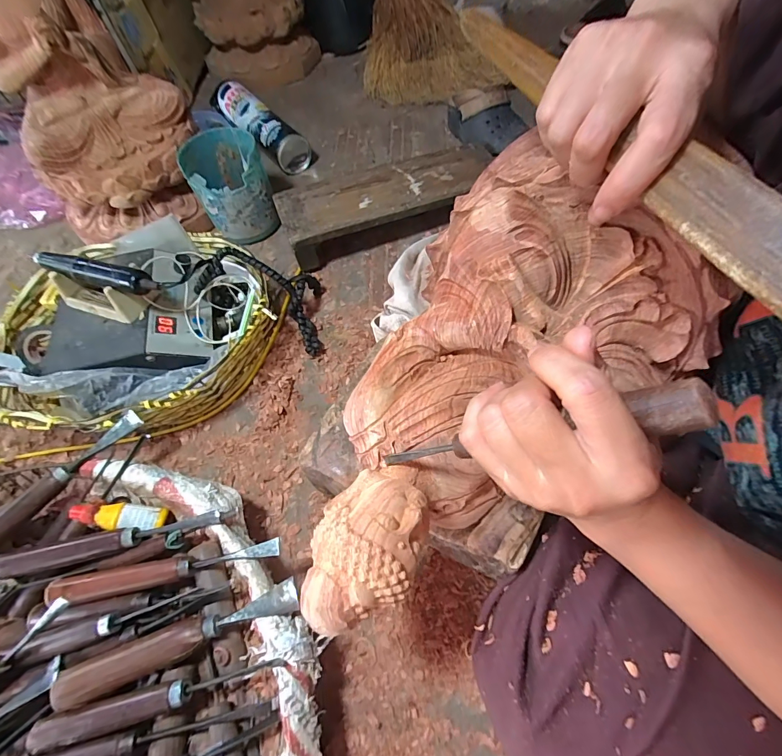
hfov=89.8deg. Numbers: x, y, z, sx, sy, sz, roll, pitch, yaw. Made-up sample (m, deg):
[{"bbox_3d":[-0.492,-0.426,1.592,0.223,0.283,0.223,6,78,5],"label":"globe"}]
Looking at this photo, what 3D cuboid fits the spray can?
[{"bbox_3d":[-0.242,-0.463,0.723,0.065,0.069,0.258,-38,66,-19],"label":"spray can"}]

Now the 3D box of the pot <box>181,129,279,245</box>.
[{"bbox_3d":[-0.240,-0.284,0.594,0.106,0.123,0.106,-20,61,-10],"label":"pot"}]

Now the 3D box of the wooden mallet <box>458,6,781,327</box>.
[{"bbox_3d":[0.113,-0.119,0.193,0.018,0.026,0.313,-18,59,-9],"label":"wooden mallet"}]

